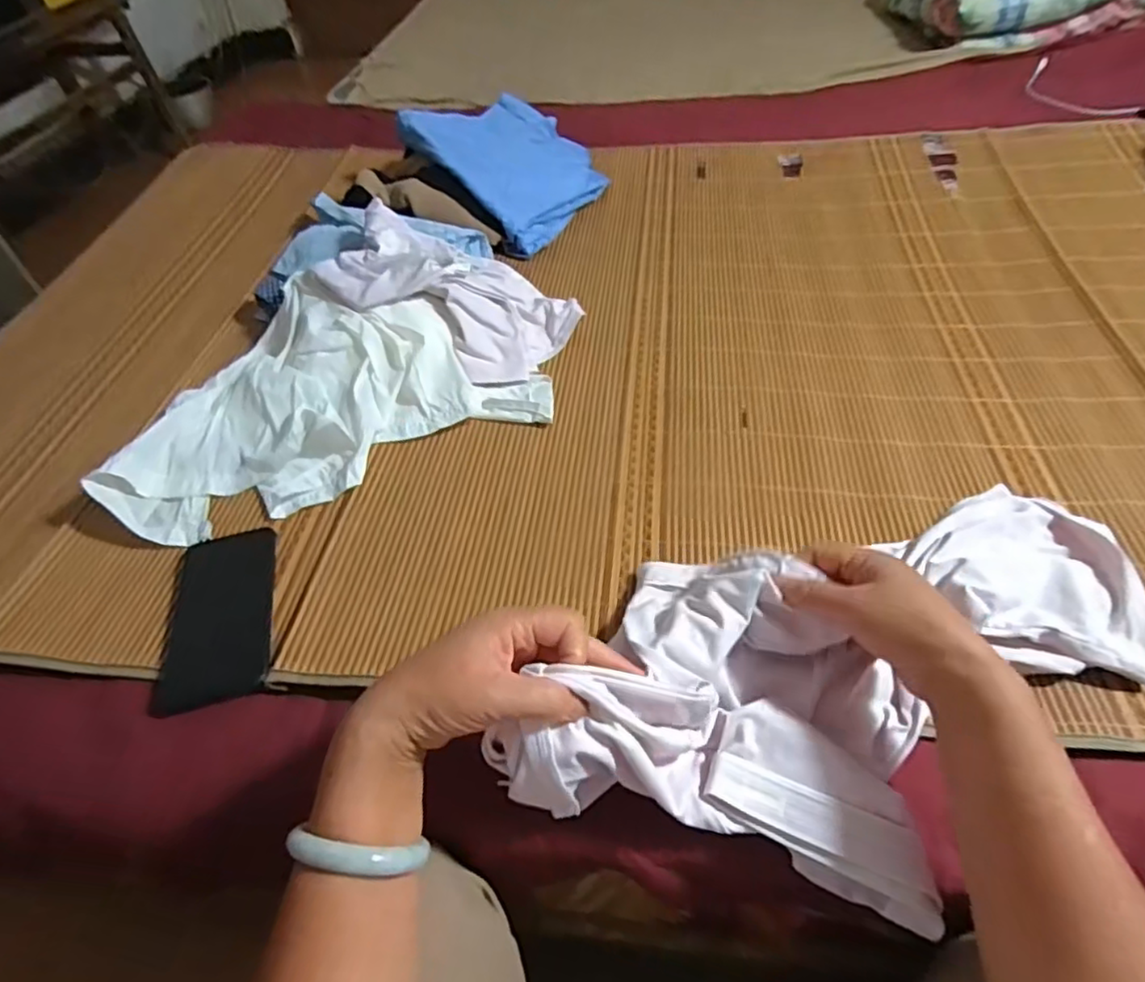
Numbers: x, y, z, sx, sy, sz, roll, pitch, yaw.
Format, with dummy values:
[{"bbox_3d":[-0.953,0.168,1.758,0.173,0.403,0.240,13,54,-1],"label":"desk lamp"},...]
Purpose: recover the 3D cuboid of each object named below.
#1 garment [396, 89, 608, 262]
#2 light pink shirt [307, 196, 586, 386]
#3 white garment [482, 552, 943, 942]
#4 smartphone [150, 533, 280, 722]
[{"bbox_3d":[-0.082,-0.507,0.987,0.290,0.044,0.264,44,60,14],"label":"garment"},{"bbox_3d":[-0.144,-0.241,0.761,0.280,0.099,0.205,18,54,19],"label":"light pink shirt"},{"bbox_3d":[0.104,0.128,0.420,0.250,0.117,0.193,9,51,12],"label":"white garment"},{"bbox_3d":[-0.294,0.100,0.534,0.084,0.014,0.165,-12,50,-6],"label":"smartphone"}]

